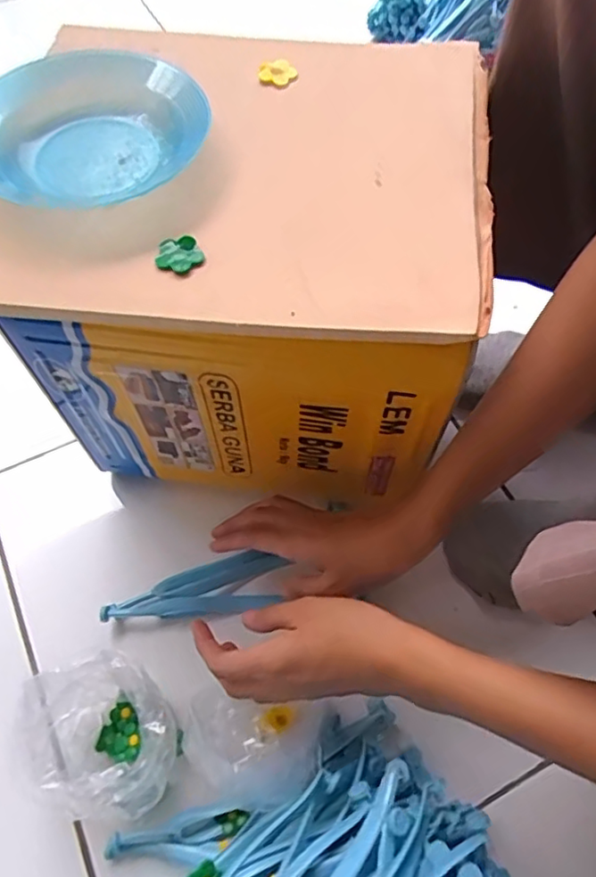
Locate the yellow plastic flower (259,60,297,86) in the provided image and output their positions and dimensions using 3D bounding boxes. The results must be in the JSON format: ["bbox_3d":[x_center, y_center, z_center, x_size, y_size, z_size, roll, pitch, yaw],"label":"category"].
[{"bbox_3d":[-0.013,-0.229,0.365,0.022,0.005,0.017,4,63,2],"label":"yellow plastic flower"}]

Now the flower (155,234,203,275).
[{"bbox_3d":[-0.059,-0.093,0.290,0.022,0.004,0.024,-1,62,0],"label":"flower"}]

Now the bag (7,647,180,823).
[{"bbox_3d":[-0.129,0.199,0.393,0.102,0.060,0.091,-2,62,-1],"label":"bag"}]

